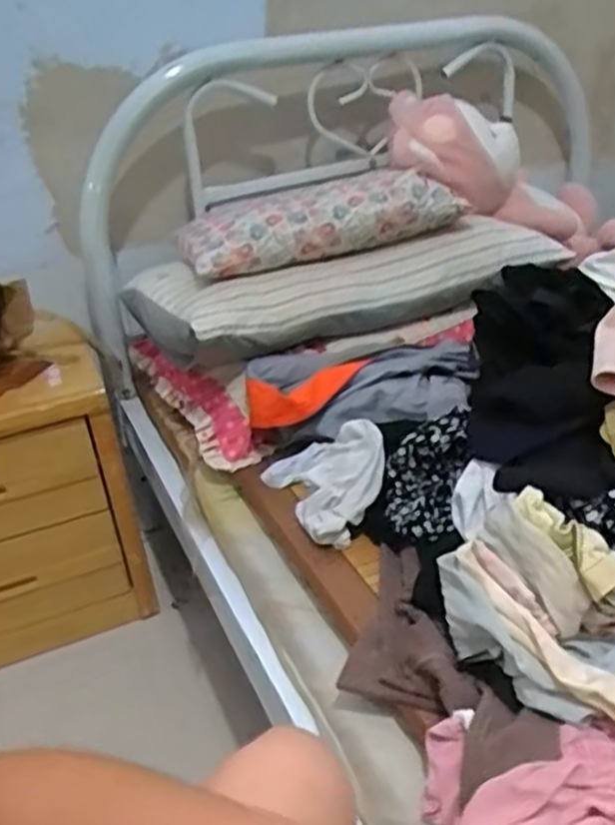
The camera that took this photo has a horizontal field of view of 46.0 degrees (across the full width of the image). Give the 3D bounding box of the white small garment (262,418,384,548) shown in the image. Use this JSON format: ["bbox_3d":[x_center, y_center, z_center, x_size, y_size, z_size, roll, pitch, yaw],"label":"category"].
[{"bbox_3d":[0.020,0.068,0.925,0.116,0.101,0.189,-18,30,-20],"label":"white small garment"}]

